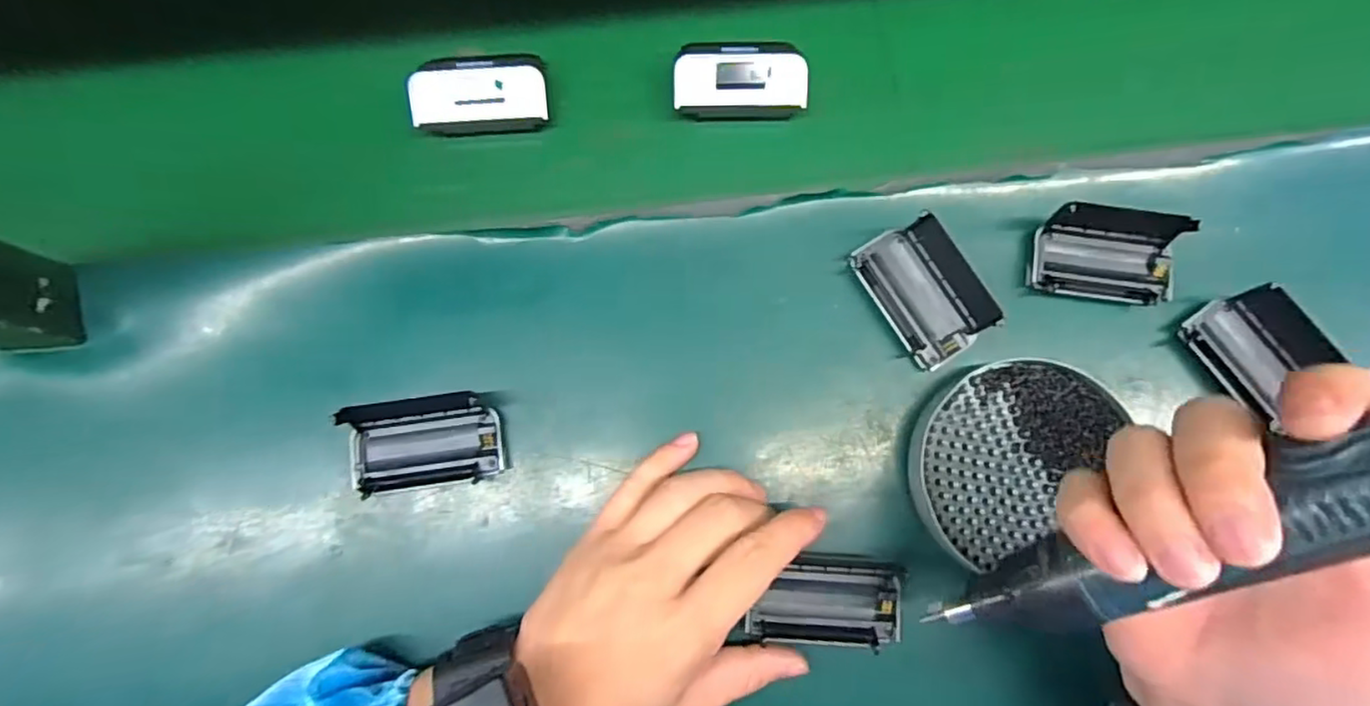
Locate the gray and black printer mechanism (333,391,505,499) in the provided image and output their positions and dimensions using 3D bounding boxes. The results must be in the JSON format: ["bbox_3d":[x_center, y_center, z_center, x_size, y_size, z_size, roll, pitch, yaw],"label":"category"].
[{"bbox_3d":[-0.133,0.046,0.326,0.075,0.033,0.044,-8,79,-2],"label":"gray and black printer mechanism"}]

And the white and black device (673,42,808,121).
[{"bbox_3d":[0.032,-0.158,0.373,0.075,0.023,0.037,-3,79,-1],"label":"white and black device"}]

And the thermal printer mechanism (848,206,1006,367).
[{"bbox_3d":[0.129,-0.033,0.346,0.047,0.033,0.074,-32,81,-6],"label":"thermal printer mechanism"}]

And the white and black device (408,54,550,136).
[{"bbox_3d":[-0.117,-0.150,0.370,0.075,0.025,0.037,-5,79,-2],"label":"white and black device"}]

